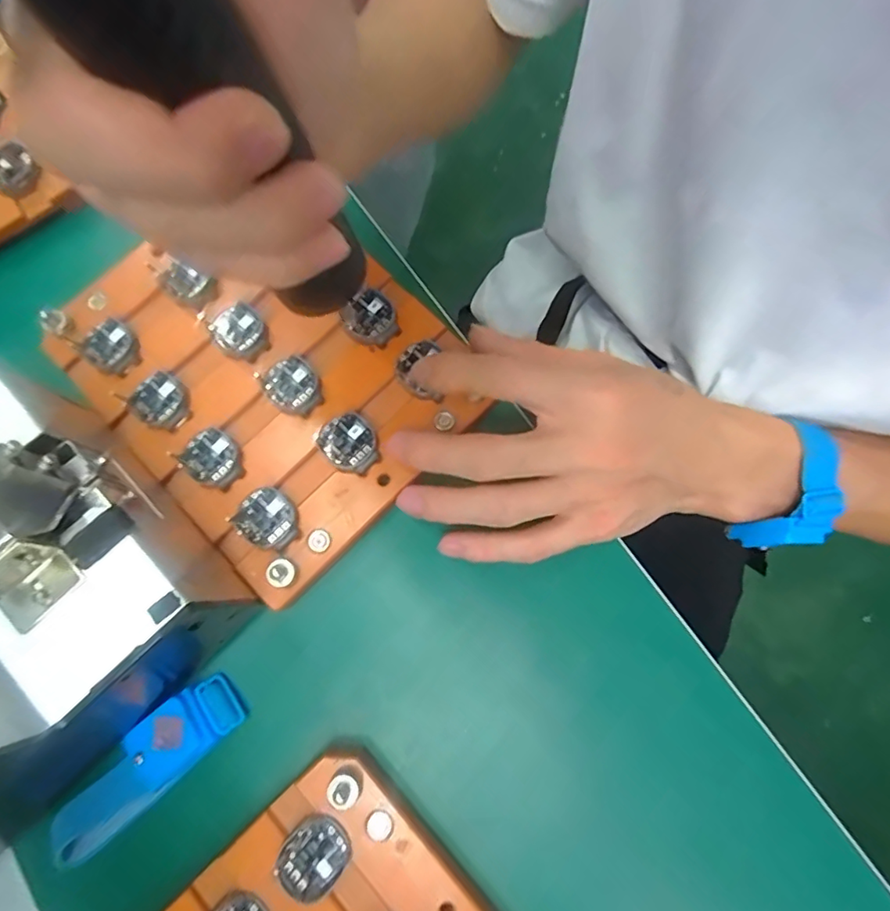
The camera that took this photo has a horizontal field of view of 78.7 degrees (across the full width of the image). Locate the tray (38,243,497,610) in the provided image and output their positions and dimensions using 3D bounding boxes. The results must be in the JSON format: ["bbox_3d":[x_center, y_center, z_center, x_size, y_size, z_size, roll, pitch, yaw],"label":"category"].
[{"bbox_3d":[-0.086,-0.044,0.260,0.143,0.015,0.178,-44,80,-10],"label":"tray"}]

